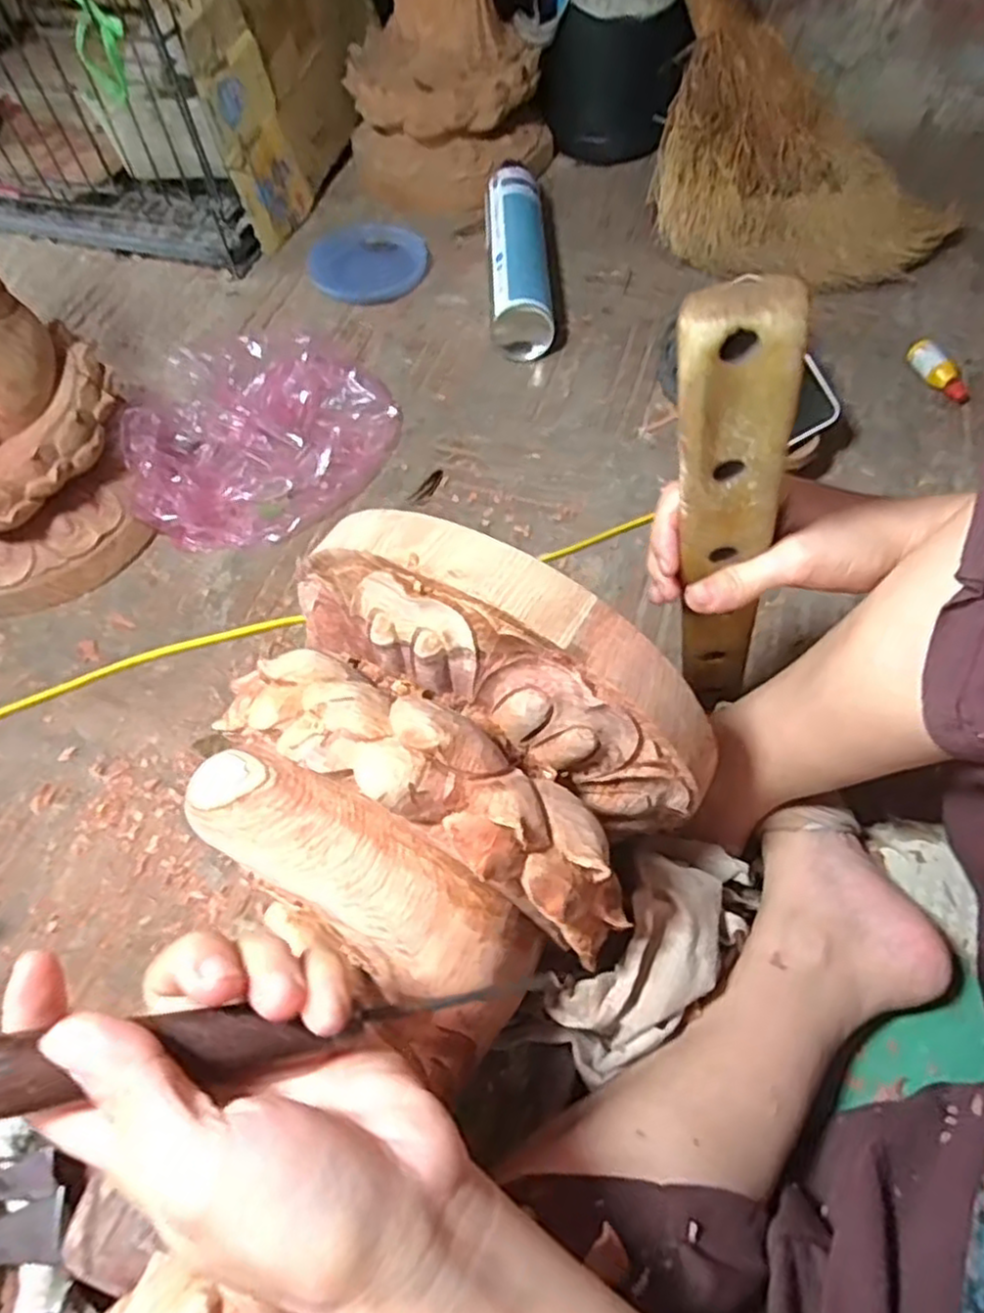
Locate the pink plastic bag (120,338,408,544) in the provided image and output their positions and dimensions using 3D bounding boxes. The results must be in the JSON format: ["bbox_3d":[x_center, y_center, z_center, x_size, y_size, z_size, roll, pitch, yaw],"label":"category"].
[{"bbox_3d":[-0.213,-0.213,0.684,0.245,0.077,0.197,-15,61,-6],"label":"pink plastic bag"}]

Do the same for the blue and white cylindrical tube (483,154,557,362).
[{"bbox_3d":[0.029,-0.433,0.796,0.062,0.072,0.278,-3,60,1],"label":"blue and white cylindrical tube"}]

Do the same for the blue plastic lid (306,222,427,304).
[{"bbox_3d":[-0.142,-0.462,0.839,0.131,0.023,0.122,-1,60,2],"label":"blue plastic lid"}]

